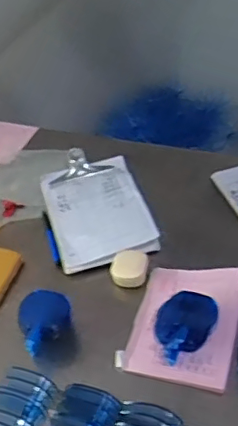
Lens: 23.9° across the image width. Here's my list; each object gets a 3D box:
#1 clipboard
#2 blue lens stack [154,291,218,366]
[{"bbox_3d":[-0.039,-0.014,0.905,0.149,0.025,0.227,-19,45,-2],"label":"clipboard"},{"bbox_3d":[0.083,0.140,0.719,0.086,0.046,0.069,-22,44,-17],"label":"blue lens stack"}]

